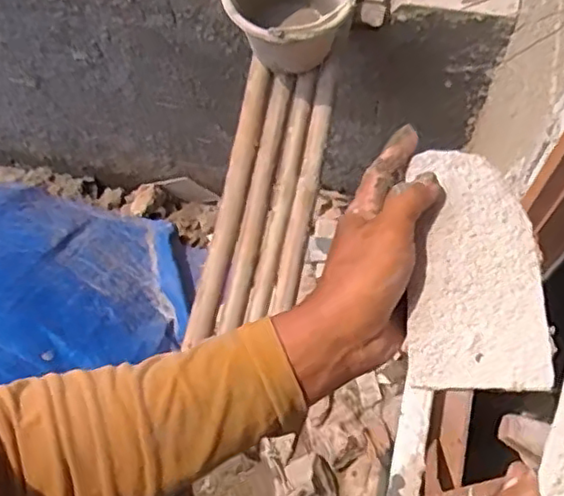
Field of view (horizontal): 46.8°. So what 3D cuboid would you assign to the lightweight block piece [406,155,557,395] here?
[{"bbox_3d":[0.111,0.007,0.382,0.071,0.021,0.153,2,64,4],"label":"lightweight block piece"}]

